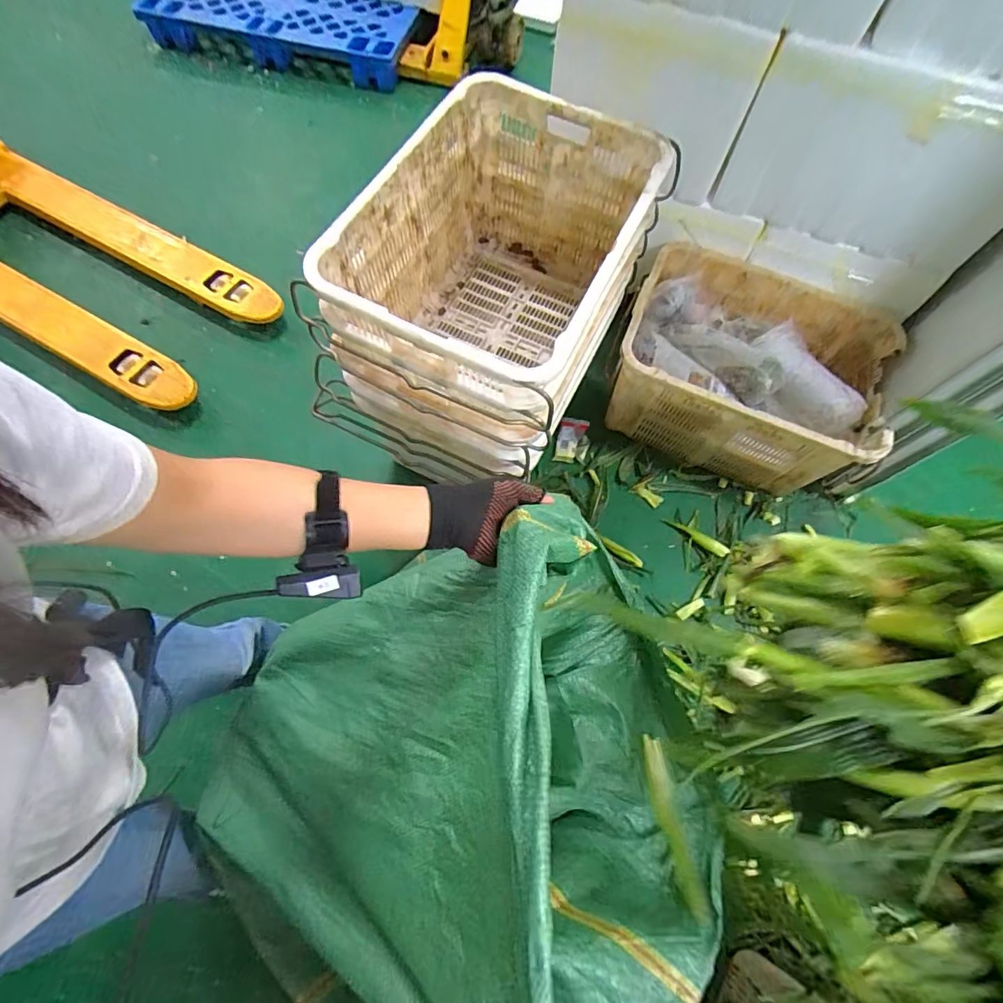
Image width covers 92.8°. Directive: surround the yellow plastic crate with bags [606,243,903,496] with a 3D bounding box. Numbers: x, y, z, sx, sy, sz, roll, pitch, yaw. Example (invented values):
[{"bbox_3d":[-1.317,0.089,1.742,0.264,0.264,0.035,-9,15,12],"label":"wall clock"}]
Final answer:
[{"bbox_3d":[0.632,-0.332,1.278,0.631,0.306,0.423,21,69,5],"label":"yellow plastic crate with bags"}]

